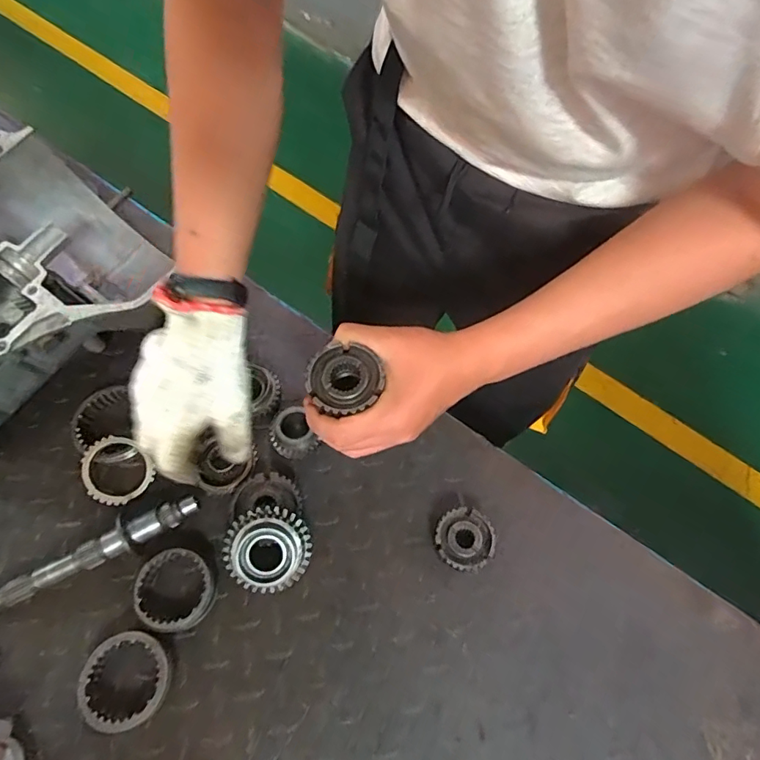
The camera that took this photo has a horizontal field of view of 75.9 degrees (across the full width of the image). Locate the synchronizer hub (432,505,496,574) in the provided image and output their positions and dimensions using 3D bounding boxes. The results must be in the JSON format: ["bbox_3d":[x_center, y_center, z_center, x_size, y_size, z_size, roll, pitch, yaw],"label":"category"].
[{"bbox_3d":[0.082,0.155,0.477,0.056,0.026,0.057,1,63,-2],"label":"synchronizer hub"}]

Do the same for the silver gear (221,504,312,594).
[{"bbox_3d":[-0.102,0.156,0.450,0.076,0.032,0.076,2,77,-11],"label":"silver gear"}]

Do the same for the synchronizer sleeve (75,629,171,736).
[{"bbox_3d":[-0.213,0.254,0.411,0.069,0.023,0.072,17,64,6],"label":"synchronizer sleeve"}]

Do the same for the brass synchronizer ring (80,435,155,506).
[{"bbox_3d":[-0.266,0.091,0.486,0.064,0.009,0.067,0,88,-11],"label":"brass synchronizer ring"}]

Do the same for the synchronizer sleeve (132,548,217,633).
[{"bbox_3d":[-0.188,0.191,0.446,0.069,0.021,0.067,1,63,-2],"label":"synchronizer sleeve"}]

